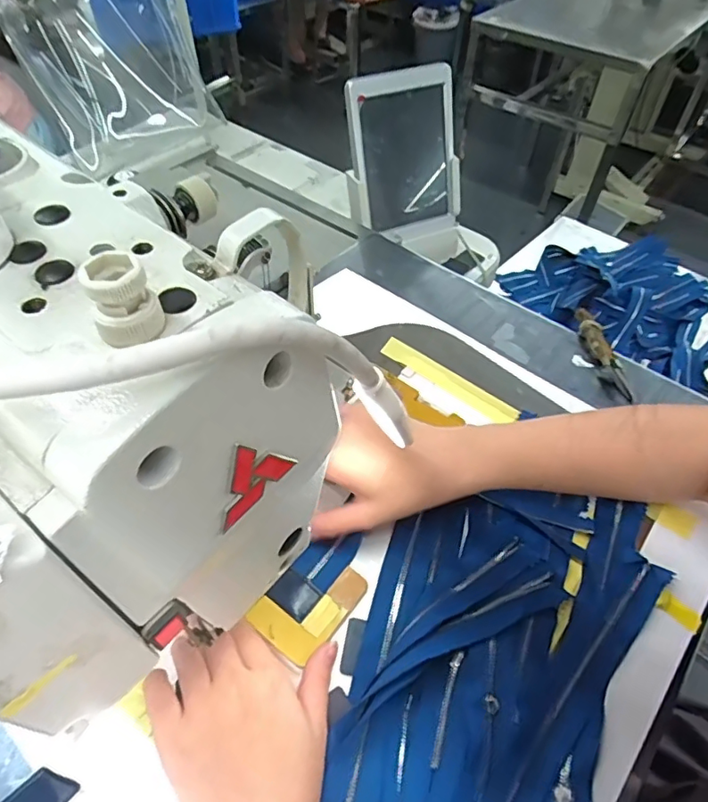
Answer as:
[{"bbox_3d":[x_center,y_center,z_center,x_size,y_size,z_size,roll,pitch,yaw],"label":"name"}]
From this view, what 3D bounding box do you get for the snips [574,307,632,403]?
[{"bbox_3d":[0.240,-0.051,0.526,0.018,0.023,0.112,-7,50,-6],"label":"snips"}]

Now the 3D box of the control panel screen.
[{"bbox_3d":[0.071,-0.330,0.733,0.151,0.209,0.023,-22,36,-16],"label":"control panel screen"}]

